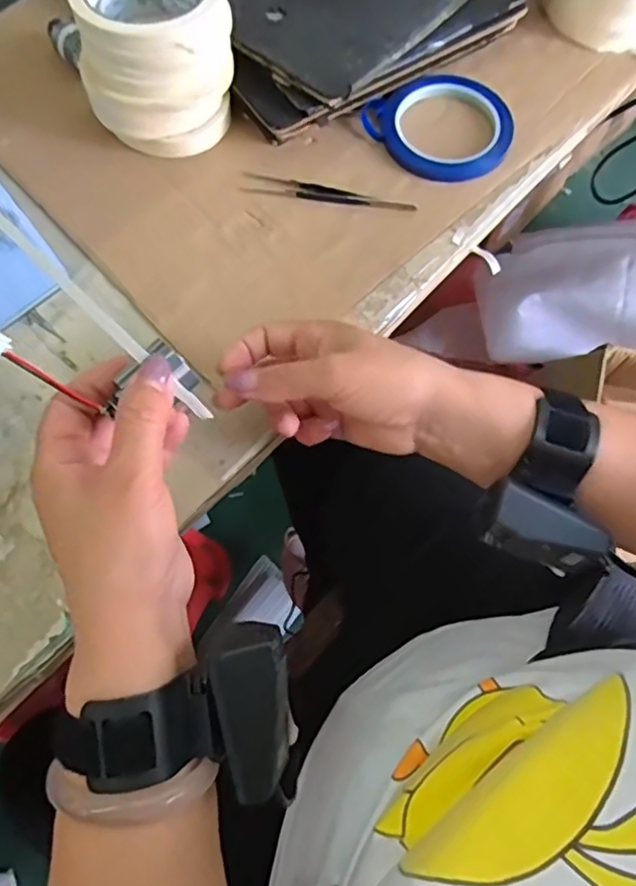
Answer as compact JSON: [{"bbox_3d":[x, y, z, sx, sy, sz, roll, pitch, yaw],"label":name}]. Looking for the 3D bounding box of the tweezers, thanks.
[{"bbox_3d":[0.007,-0.189,0.452,0.131,0.006,0.017,12,72,2],"label":"tweezers"}]

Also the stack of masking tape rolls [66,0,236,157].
[{"bbox_3d":[-0.115,-0.279,0.431,0.107,0.099,0.095,-1,72,-3],"label":"stack of masking tape rolls"}]

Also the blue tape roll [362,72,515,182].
[{"bbox_3d":[0.100,-0.250,0.471,0.104,0.011,0.097,1,72,-2],"label":"blue tape roll"}]

